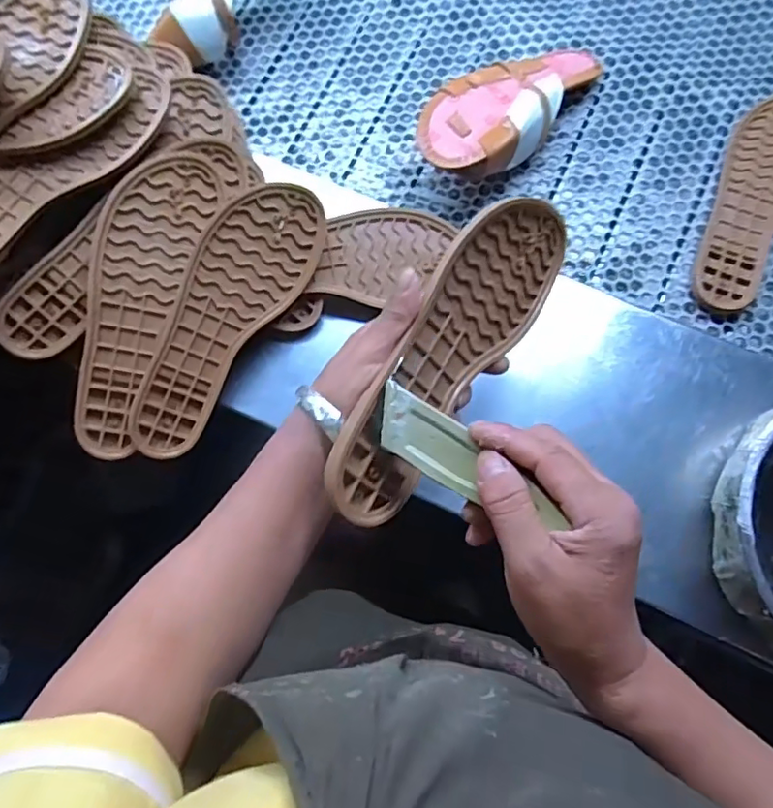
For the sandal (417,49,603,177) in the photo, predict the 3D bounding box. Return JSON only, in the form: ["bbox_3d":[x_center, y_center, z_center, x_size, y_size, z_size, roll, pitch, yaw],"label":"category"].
[{"bbox_3d":[0.117,-0.282,0.549,0.226,0.060,0.095,-41,79,-11],"label":"sandal"}]

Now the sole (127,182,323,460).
[{"bbox_3d":[-0.142,-0.074,0.484,0.084,0.016,0.249,36,87,-24],"label":"sole"}]

